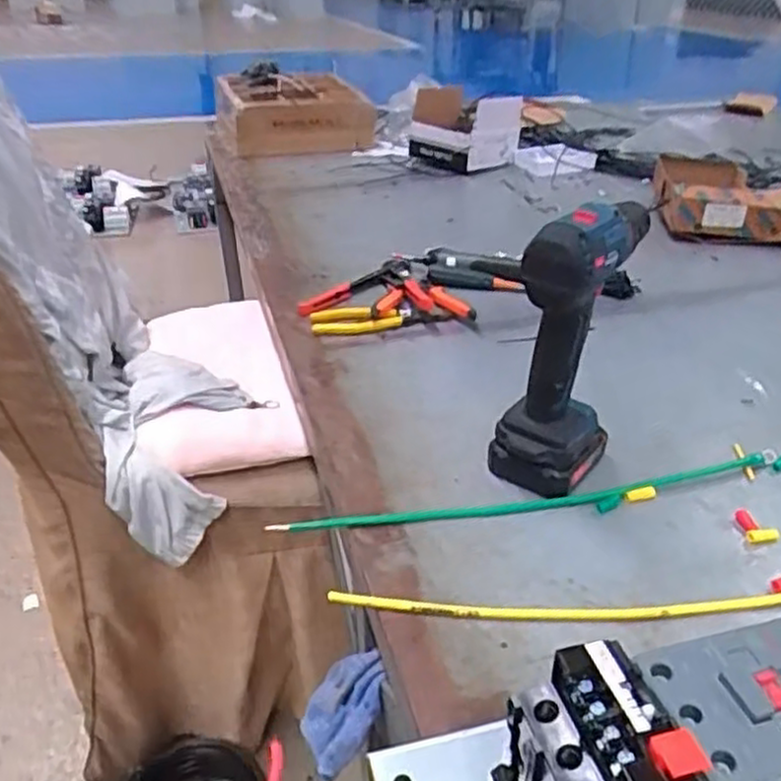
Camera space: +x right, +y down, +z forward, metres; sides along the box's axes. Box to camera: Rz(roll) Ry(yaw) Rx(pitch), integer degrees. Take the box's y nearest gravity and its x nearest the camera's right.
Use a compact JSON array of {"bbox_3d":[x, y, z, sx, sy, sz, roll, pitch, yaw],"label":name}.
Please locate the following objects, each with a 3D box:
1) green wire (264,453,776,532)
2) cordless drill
[{"bbox_3d":[0.120,0.084,0.594,0.428,0.010,0.025,-6,32,-11],"label":"green wire"},{"bbox_3d":[0.149,-0.041,0.600,0.074,0.215,0.145,18,35,27],"label":"cordless drill"}]

